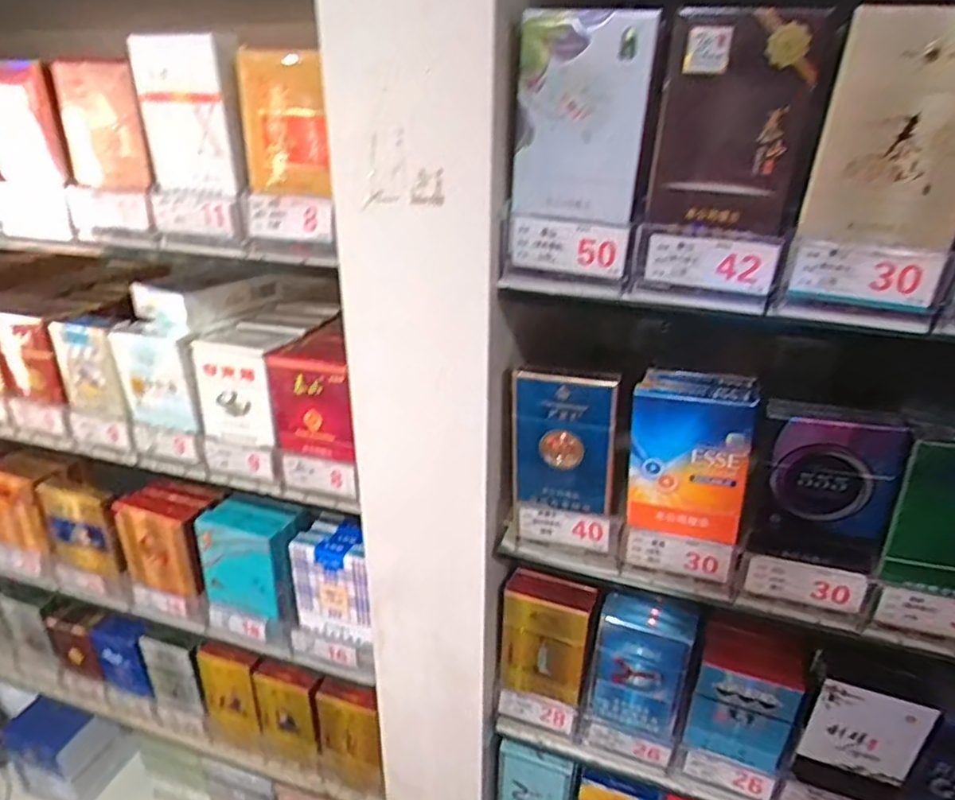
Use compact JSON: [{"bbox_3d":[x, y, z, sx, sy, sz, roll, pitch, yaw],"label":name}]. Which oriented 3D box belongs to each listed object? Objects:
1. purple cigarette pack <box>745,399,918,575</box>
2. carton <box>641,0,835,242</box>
[{"bbox_3d":[0.167,0.042,0.309,0.060,0.080,0.019,11,27,20],"label":"purple cigarette pack"},{"bbox_3d":[0.103,-0.112,0.259,0.055,0.079,0.022,10,27,19],"label":"carton"}]

